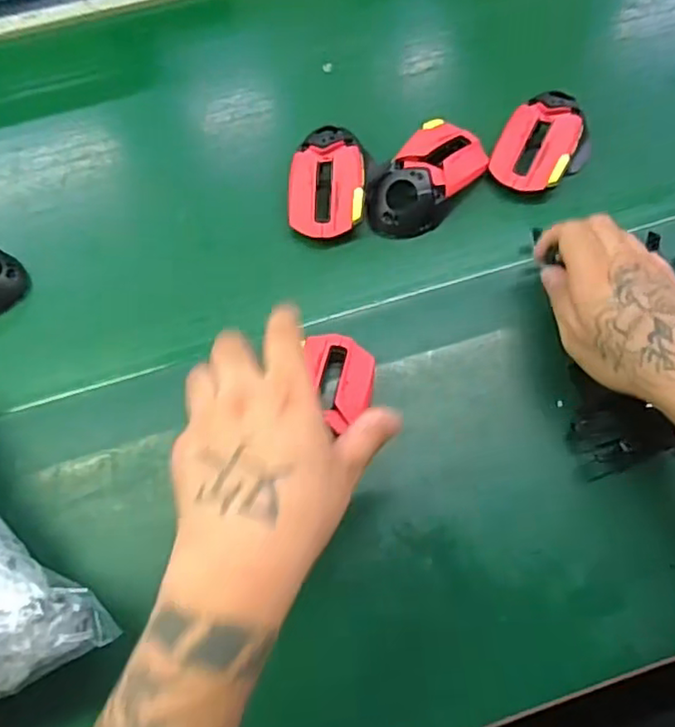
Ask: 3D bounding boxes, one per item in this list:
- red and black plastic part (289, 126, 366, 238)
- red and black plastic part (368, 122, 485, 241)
[{"bbox_3d":[-0.008,-0.157,0.536,0.062,0.036,0.106,0,70,1],"label":"red and black plastic part"},{"bbox_3d":[0.076,-0.159,0.536,0.060,0.035,0.115,41,75,14],"label":"red and black plastic part"}]

